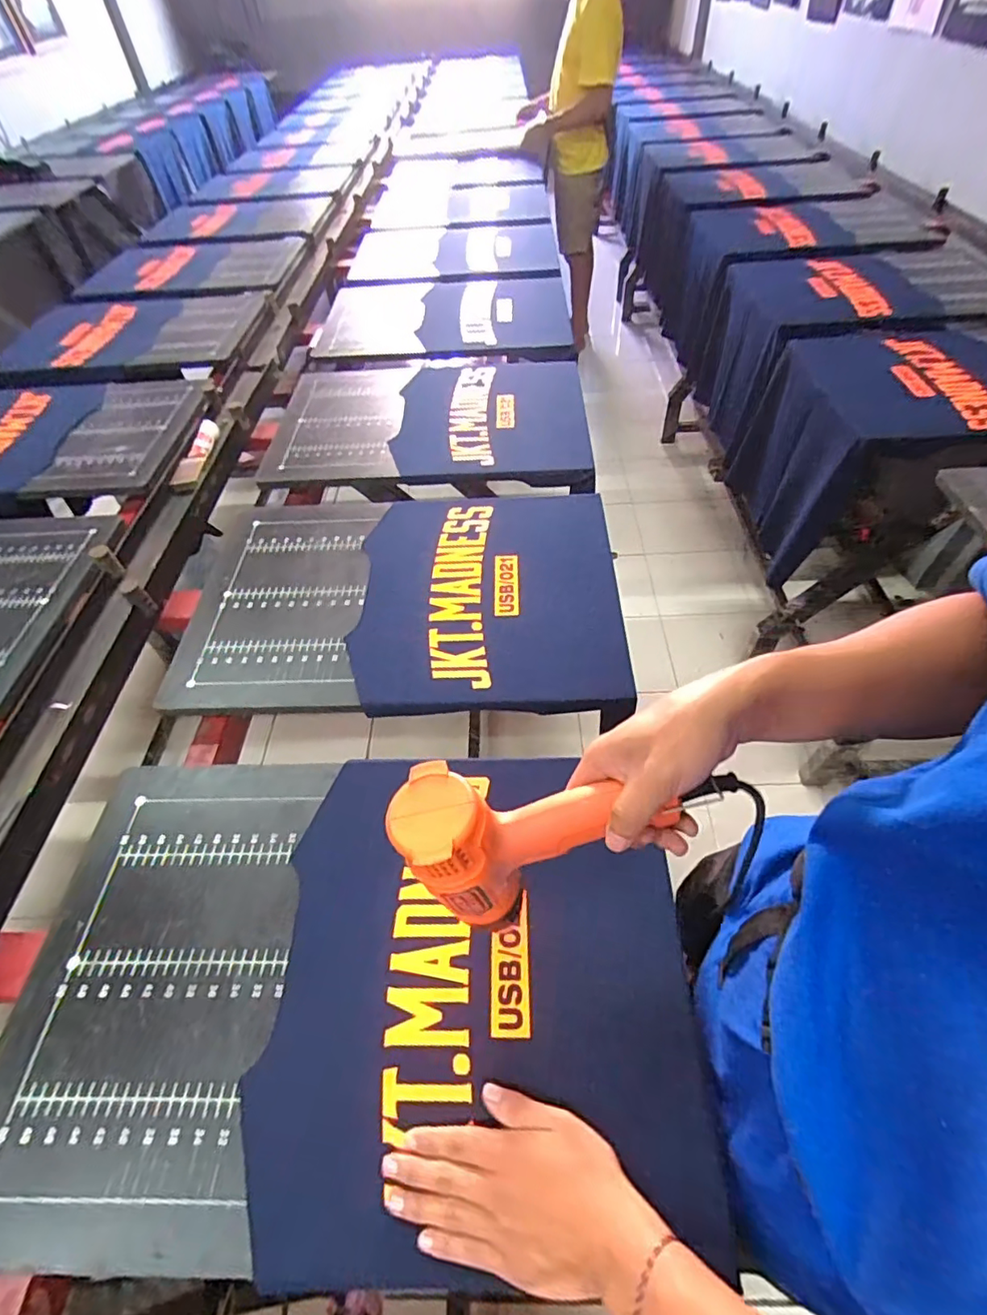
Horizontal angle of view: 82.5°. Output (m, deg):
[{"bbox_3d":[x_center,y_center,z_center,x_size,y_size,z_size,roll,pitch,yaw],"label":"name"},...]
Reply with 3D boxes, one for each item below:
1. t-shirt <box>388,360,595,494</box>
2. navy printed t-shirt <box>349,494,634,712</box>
[{"bbox_3d":[-0.002,-0.471,1.090,0.354,0.031,0.409,0,51,2],"label":"t-shirt"},{"bbox_3d":[-0.005,-0.106,0.799,0.354,0.012,0.399,-2,51,2],"label":"navy printed t-shirt"}]

